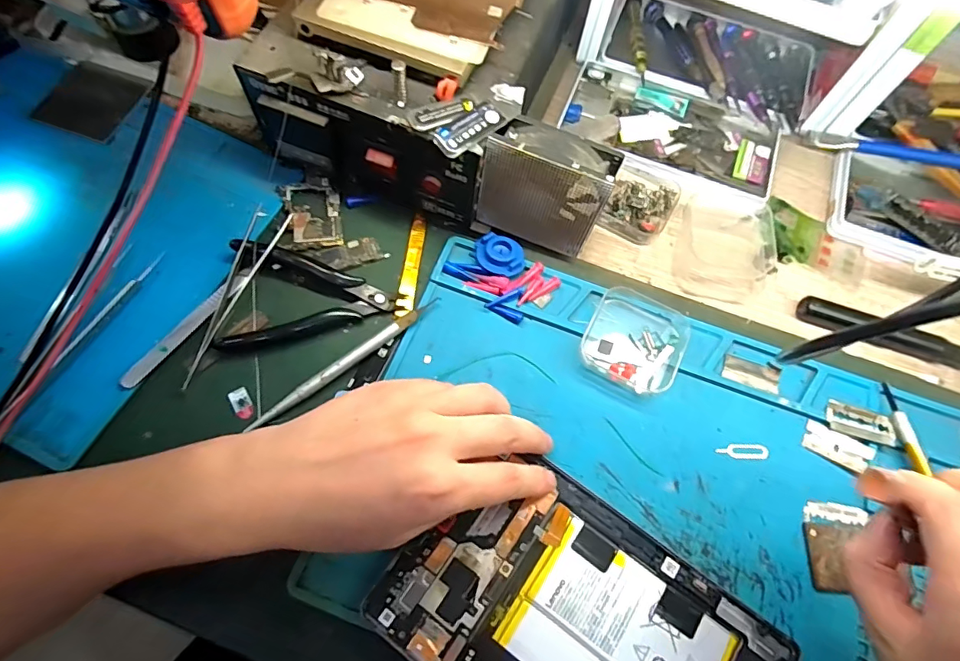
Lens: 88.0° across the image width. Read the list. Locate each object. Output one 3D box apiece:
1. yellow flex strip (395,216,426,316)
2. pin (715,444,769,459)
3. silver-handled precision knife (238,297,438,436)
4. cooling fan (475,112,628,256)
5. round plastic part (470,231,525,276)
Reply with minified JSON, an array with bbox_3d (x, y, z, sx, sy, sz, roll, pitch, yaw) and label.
[{"bbox_3d":[-0.048,-0.047,0.354,0.012,0.004,0.081,12,66,-9],"label":"yellow flex strip"},{"bbox_3d":[0.167,0.077,0.316,0.033,0.004,0.010,0,71,2],"label":"pin"},{"bbox_3d":[-0.085,0.022,0.318,0.135,0.009,0.011,-36,73,-16],"label":"silver-handled precision knife"},{"bbox_3d":[0.042,-0.093,0.330,0.081,0.085,0.028,19,67,5],"label":"cooling fan"},{"bbox_3d":[0.014,-0.054,0.352,0.037,0.007,0.029,13,67,3],"label":"round plastic part"}]

